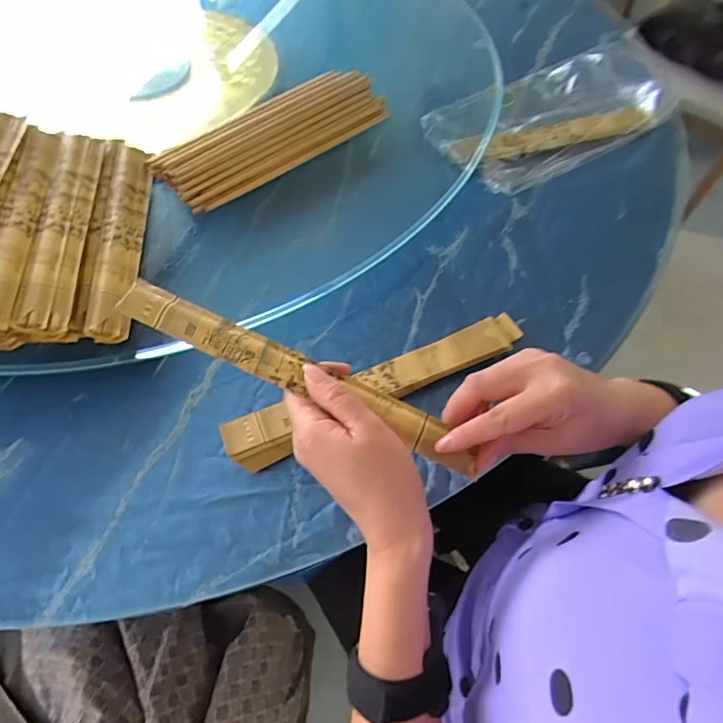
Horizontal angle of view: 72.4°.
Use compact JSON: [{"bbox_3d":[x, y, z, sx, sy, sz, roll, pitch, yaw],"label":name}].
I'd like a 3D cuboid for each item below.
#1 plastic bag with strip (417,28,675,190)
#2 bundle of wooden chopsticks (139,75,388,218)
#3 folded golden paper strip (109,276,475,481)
[{"bbox_3d":[0.233,-0.312,0.612,0.296,0.040,0.173,-25,62,-13],"label":"plastic bag with strip"},{"bbox_3d":[-0.098,-0.259,0.561,0.260,0.033,0.090,-36,65,-19],"label":"bundle of wooden chopsticks"},{"bbox_3d":[-0.043,0.008,0.329,0.255,0.007,0.028,25,62,4],"label":"folded golden paper strip"}]

